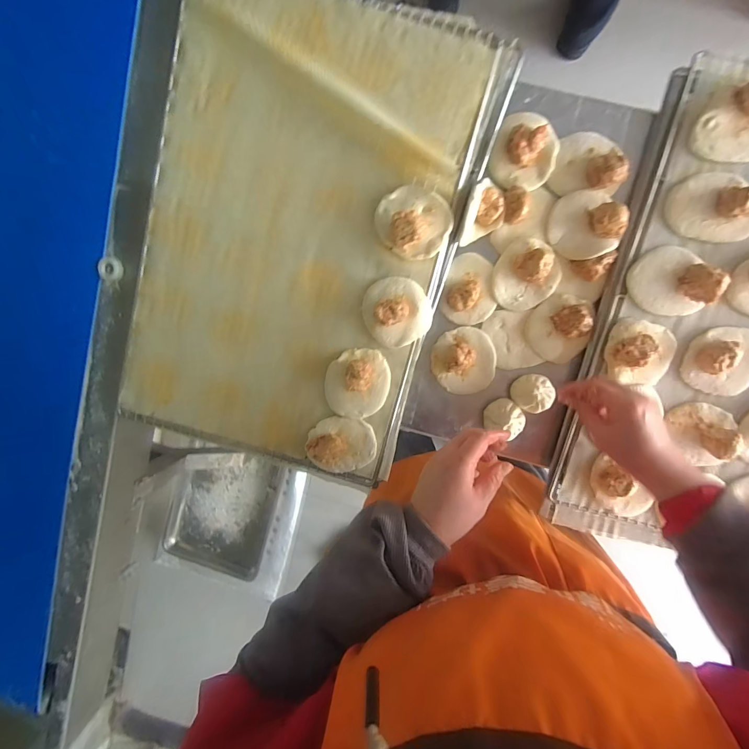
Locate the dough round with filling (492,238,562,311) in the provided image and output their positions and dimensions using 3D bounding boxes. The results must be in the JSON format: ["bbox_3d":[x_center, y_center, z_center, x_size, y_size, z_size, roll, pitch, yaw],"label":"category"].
[{"bbox_3d":[0.208,-0.135,0.501,0.085,0.034,0.090,1,98,4],"label":"dough round with filling"}]

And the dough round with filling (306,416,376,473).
[{"bbox_3d":[-0.047,0.100,0.533,0.095,0.030,0.080,7,99,3],"label":"dough round with filling"}]

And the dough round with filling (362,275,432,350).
[{"bbox_3d":[0.028,-0.082,0.482,0.084,0.038,0.091,1,98,4],"label":"dough round with filling"}]

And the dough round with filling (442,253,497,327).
[{"bbox_3d":[0.130,-0.117,0.512,0.071,0.031,0.094,-7,98,5],"label":"dough round with filling"}]

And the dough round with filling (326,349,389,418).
[{"bbox_3d":[-0.024,0.015,0.501,0.088,0.037,0.092,1,98,4],"label":"dough round with filling"}]

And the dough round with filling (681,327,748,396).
[{"bbox_3d":[0.457,-0.014,0.471,0.098,0.030,0.085,9,99,3],"label":"dough round with filling"}]

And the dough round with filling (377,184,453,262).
[{"bbox_3d":[0.049,-0.193,0.464,0.091,0.037,0.084,1,98,4],"label":"dough round with filling"}]

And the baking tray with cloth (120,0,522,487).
[{"bbox_3d":[-0.106,-0.166,0.493,0.405,0.054,0.598,17,99,1],"label":"baking tray with cloth"}]

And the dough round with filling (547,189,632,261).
[{"bbox_3d":[0.275,-0.195,0.479,0.081,0.034,0.085,1,98,4],"label":"dough round with filling"}]

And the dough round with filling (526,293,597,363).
[{"bbox_3d":[0.258,-0.064,0.509,0.084,0.025,0.089,1,98,4],"label":"dough round with filling"}]

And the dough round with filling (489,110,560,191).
[{"bbox_3d":[0.196,-0.289,0.475,0.081,0.031,0.089,12,99,2],"label":"dough round with filling"}]

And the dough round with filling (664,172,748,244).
[{"bbox_3d":[0.417,-0.202,0.447,0.093,0.028,0.089,-20,96,7],"label":"dough round with filling"}]

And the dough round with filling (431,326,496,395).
[{"bbox_3d":[0.127,-0.017,0.523,0.087,0.035,0.092,1,98,4],"label":"dough round with filling"}]

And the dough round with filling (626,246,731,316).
[{"bbox_3d":[0.376,-0.117,0.462,0.095,0.028,0.078,22,99,1],"label":"dough round with filling"}]

